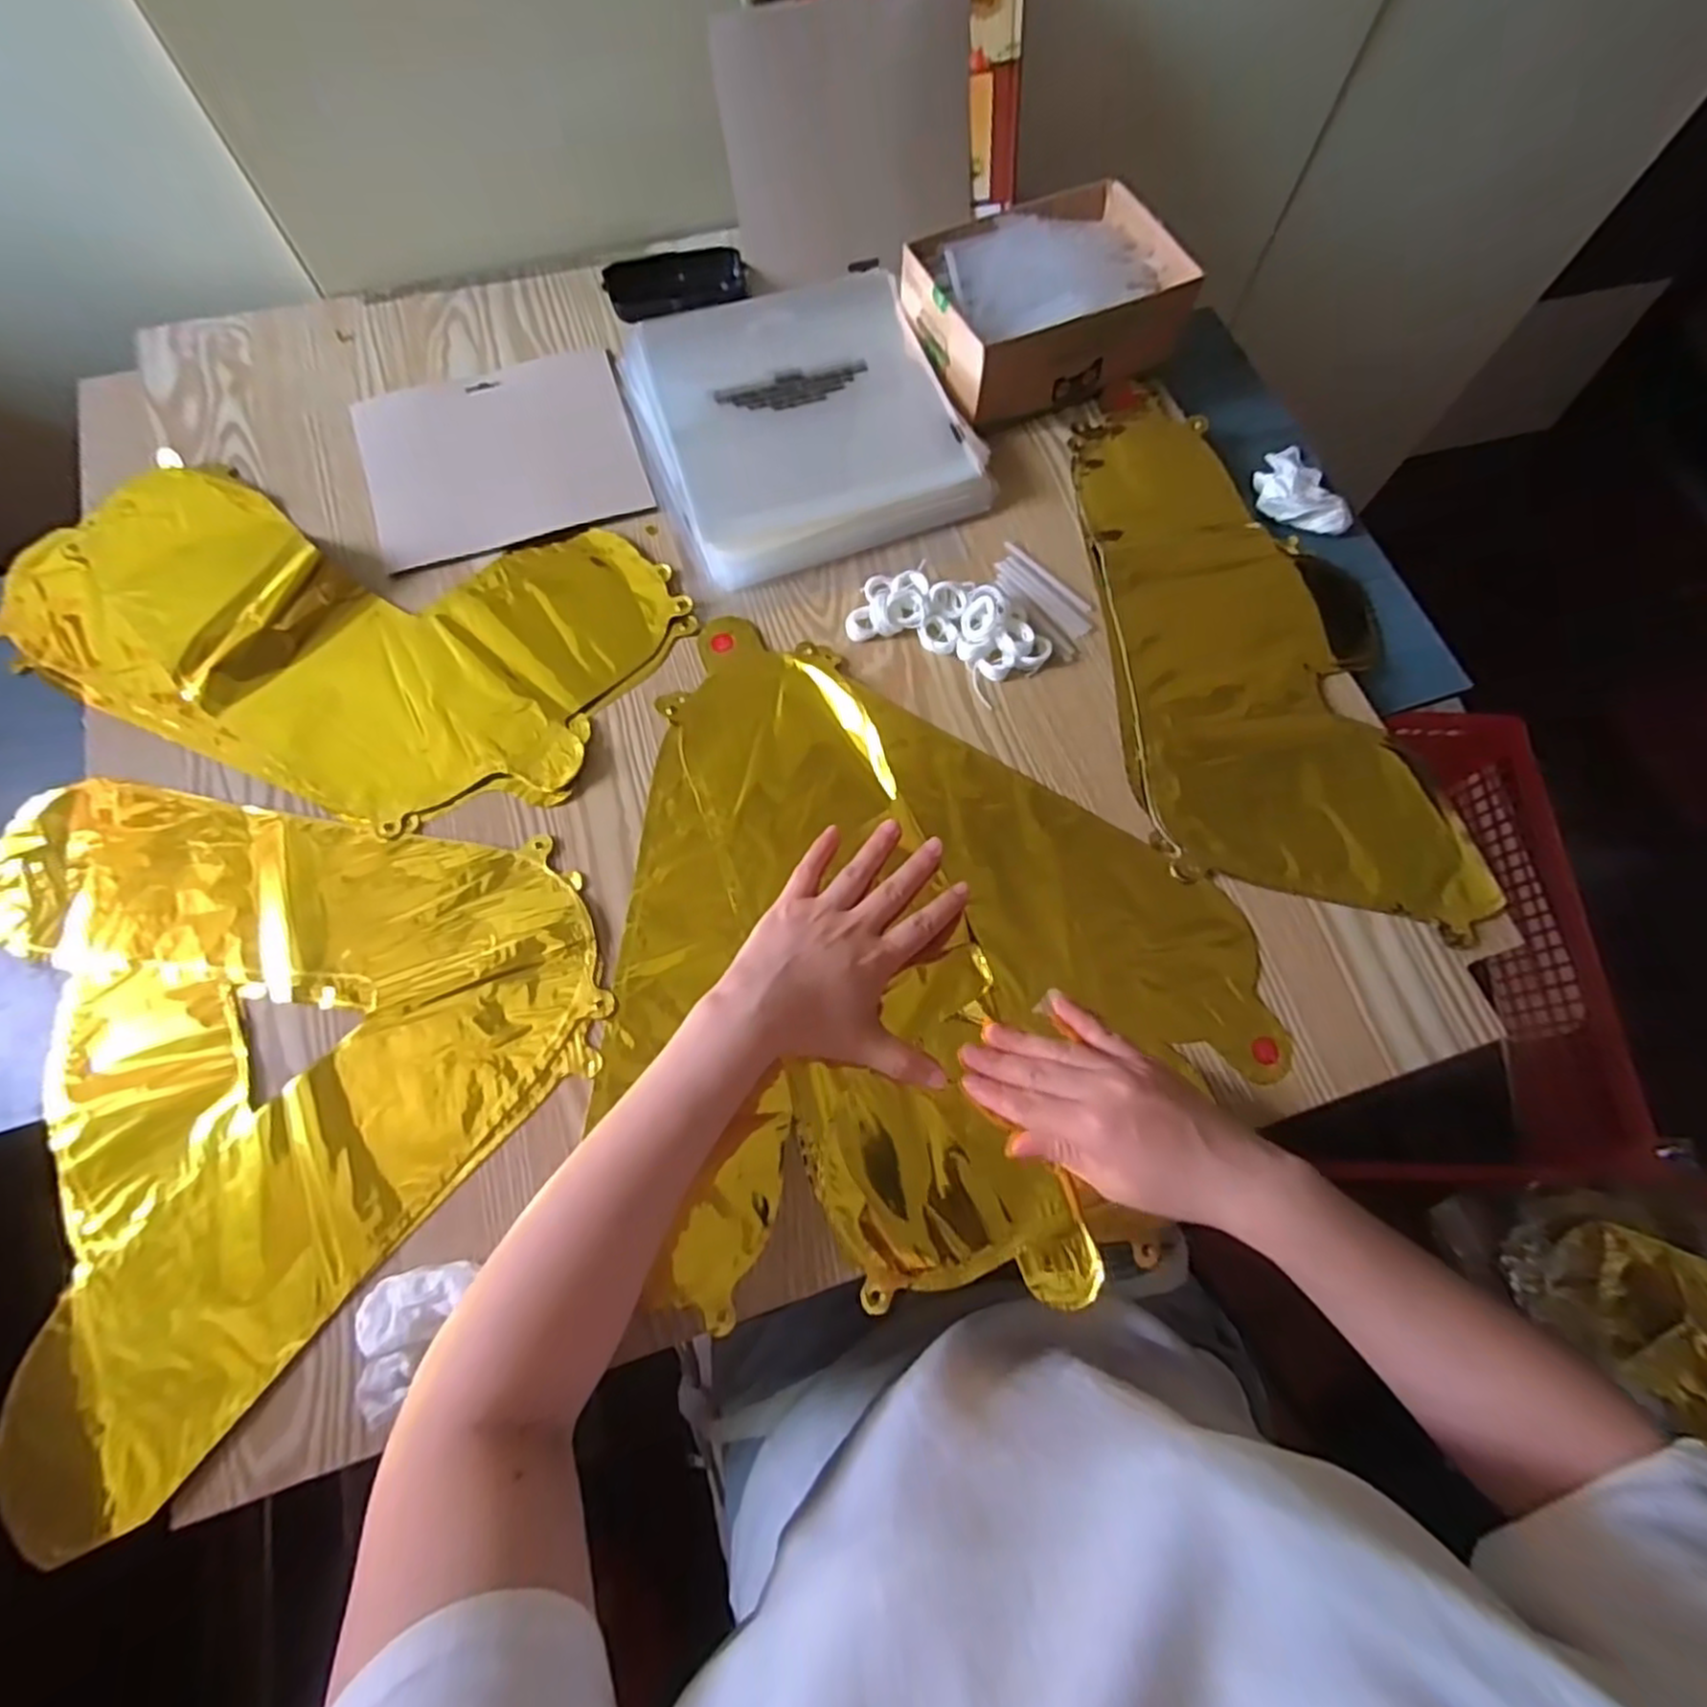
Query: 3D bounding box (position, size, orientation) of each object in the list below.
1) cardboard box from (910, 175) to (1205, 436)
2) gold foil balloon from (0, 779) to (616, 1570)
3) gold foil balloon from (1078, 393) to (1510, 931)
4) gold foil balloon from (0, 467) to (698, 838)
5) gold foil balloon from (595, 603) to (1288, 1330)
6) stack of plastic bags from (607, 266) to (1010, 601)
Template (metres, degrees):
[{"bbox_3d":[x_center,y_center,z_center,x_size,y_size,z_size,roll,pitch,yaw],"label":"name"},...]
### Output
[{"bbox_3d":[0.139,-0.414,0.573,0.190,0.070,0.146,-26,73,-9],"label":"cardboard box"},{"bbox_3d":[-0.362,0.087,0.422,0.358,0.008,0.364,42,75,13],"label":"gold foil balloon"},{"bbox_3d":[0.268,-0.150,0.512,0.197,0.011,0.400,-5,71,-3],"label":"gold foil balloon"},{"bbox_3d":[-0.345,-0.143,0.499,0.427,0.020,0.223,10,71,3],"label":"gold foil balloon"},{"bbox_3d":[0.053,0.055,0.451,0.367,0.016,0.383,6,70,1],"label":"gold foil balloon"},{"bbox_3d":[-0.041,-0.318,0.560,0.216,0.029,0.228,-21,72,-8],"label":"stack of plastic bags"}]

